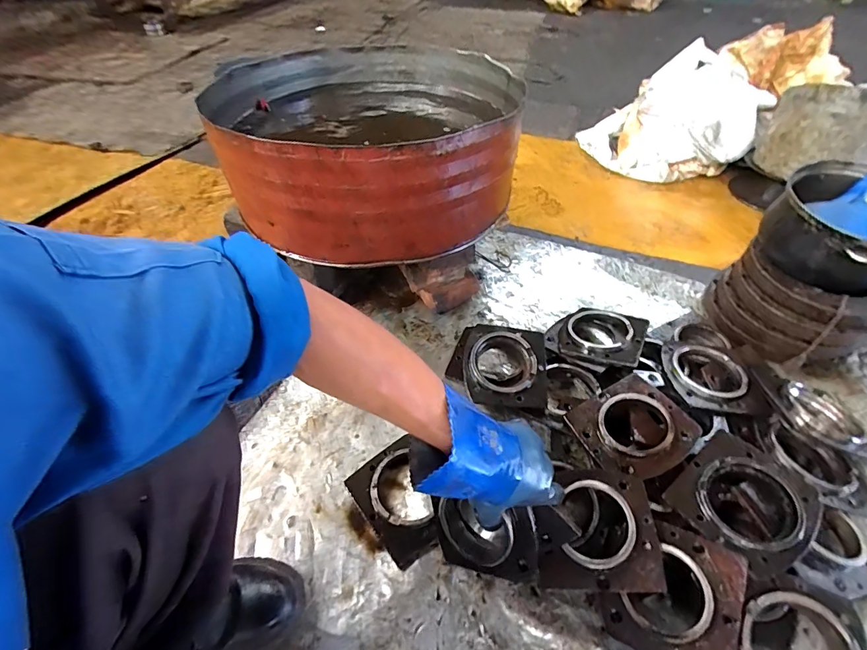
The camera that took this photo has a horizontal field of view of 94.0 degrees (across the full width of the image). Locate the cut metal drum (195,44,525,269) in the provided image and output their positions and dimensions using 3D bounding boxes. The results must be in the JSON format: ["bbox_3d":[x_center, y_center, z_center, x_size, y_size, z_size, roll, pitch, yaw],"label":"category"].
[{"bbox_3d":[-0.096,-0.344,0.759,0.545,0.195,0.451,-21,52,-17],"label":"cut metal drum"}]

